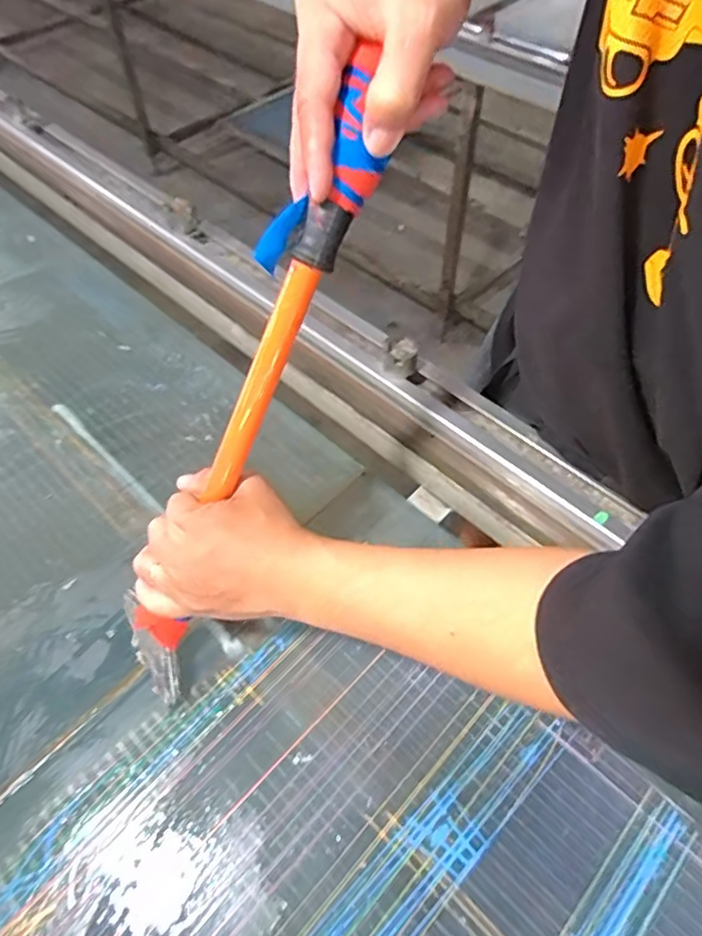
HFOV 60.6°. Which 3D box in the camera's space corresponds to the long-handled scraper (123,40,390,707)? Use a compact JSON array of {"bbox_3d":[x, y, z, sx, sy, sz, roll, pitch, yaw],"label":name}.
[{"bbox_3d":[-0.076,-0.029,0.390,0.072,0.423,0.029,35,22,26],"label":"long-handled scraper"}]

